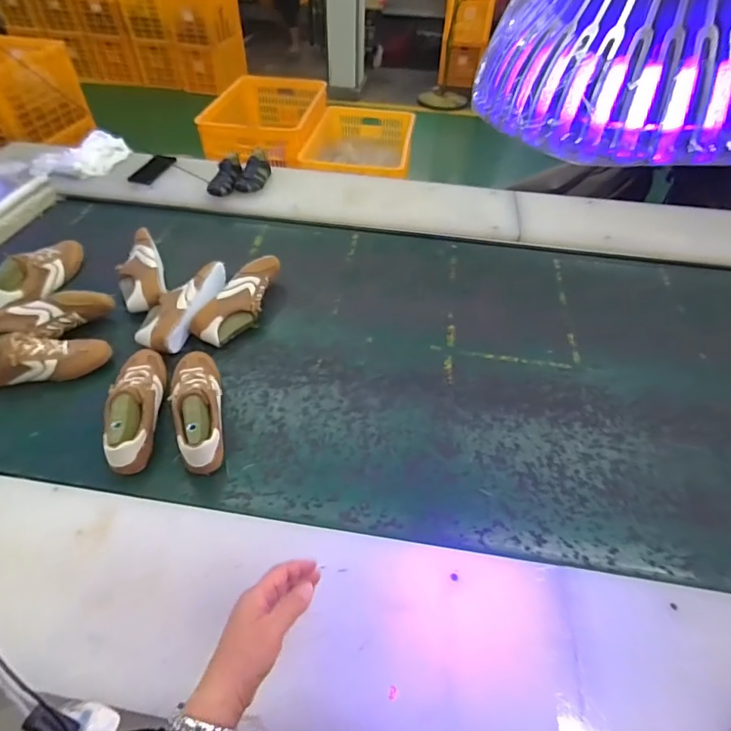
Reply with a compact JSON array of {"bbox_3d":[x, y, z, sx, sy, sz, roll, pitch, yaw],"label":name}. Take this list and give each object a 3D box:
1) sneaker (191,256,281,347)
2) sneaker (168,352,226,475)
[{"bbox_3d":[-0.264,-0.153,1.004,0.094,0.082,0.286,19,49,14],"label":"sneaker"},{"bbox_3d":[-0.298,0.064,0.796,0.085,0.086,0.259,-15,50,-16],"label":"sneaker"}]

